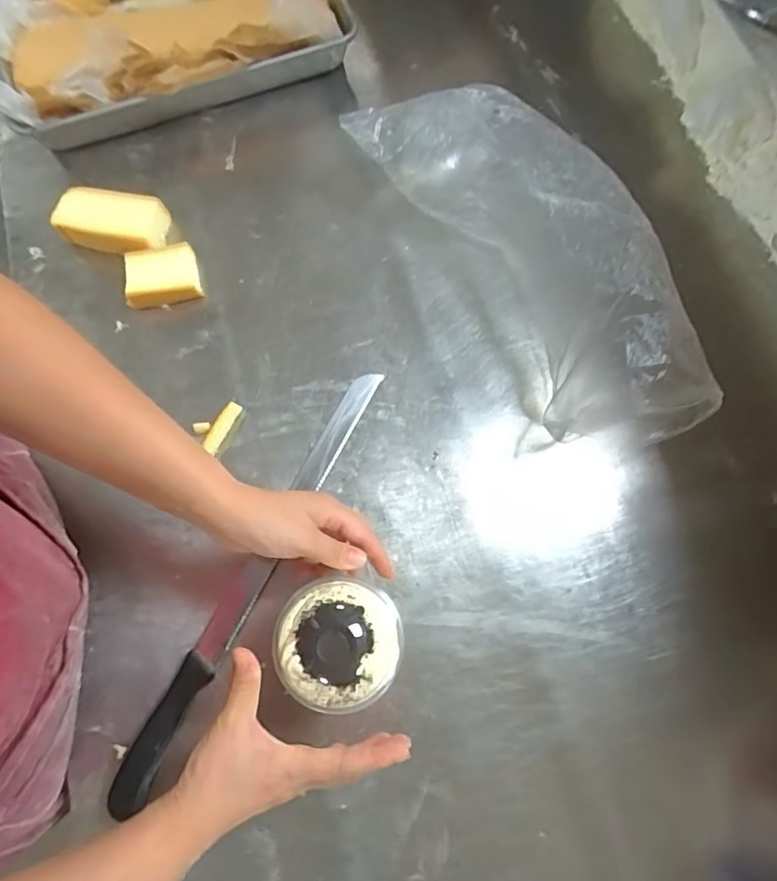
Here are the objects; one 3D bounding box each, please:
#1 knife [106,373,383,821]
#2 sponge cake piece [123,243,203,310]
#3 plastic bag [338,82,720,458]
[{"bbox_3d":[-0.114,0.106,0.473,0.031,0.032,0.410,26,76,8],"label":"knife"},{"bbox_3d":[-0.236,-0.171,0.558,0.072,0.027,0.051,-15,74,-3],"label":"sponge cake piece"},{"bbox_3d":[0.135,-0.170,0.503,0.160,0.125,0.392,-26,75,-6],"label":"plastic bag"}]

